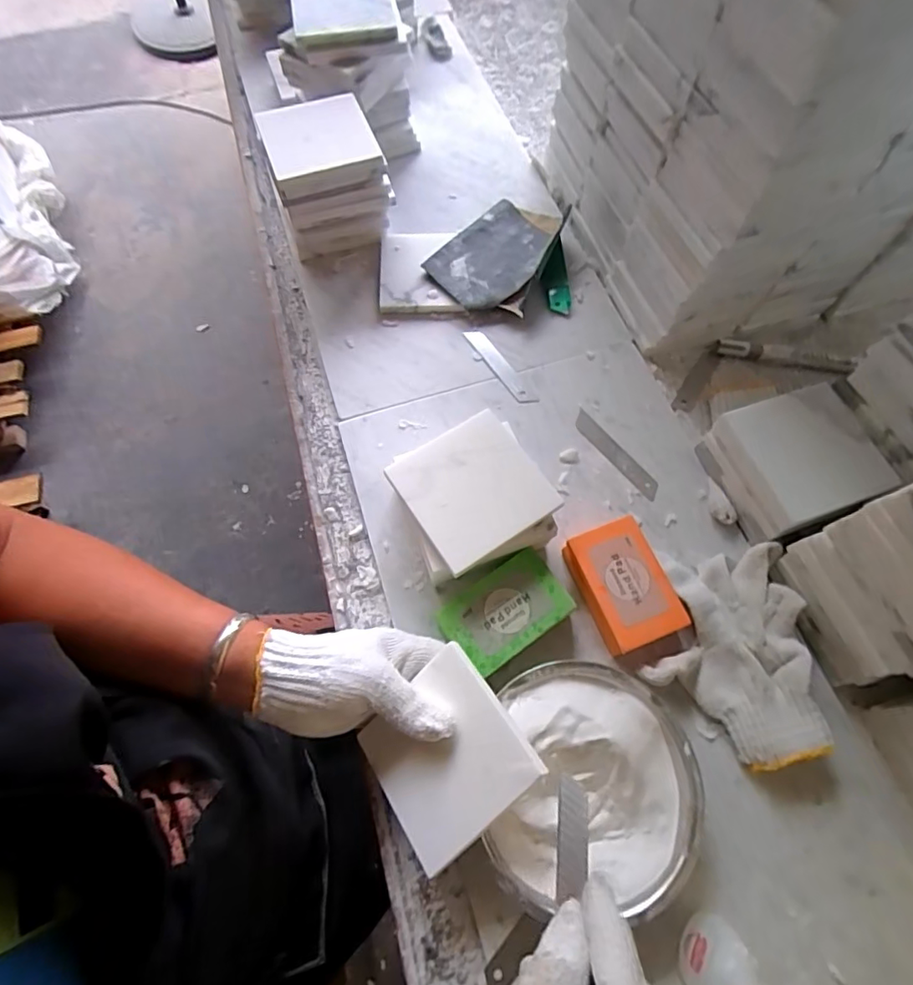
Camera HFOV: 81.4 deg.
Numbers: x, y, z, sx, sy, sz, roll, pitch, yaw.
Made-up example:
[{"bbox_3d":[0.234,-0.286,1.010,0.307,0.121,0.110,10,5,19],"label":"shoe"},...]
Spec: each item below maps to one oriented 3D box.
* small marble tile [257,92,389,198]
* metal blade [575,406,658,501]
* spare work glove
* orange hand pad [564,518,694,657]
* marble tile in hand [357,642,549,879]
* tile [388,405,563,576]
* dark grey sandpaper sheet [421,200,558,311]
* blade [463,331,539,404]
[{"bbox_3d":[-0.132,-0.340,0.511,0.101,0.021,0.111,-18,70,-7],"label":"small marble tile"},{"bbox_3d":[0.145,-0.035,0.482,0.018,0.004,0.101,-38,74,-13],"label":"metal blade"},{"bbox_3d":[0.200,0.118,0.395,0.109,0.028,0.151,1,69,0],"label":"spare work glove"},{"bbox_3d":[0.130,0.073,0.415,0.066,0.024,0.092,-21,70,-8],"label":"orange hand pad"},{"bbox_3d":[-0.009,0.171,0.345,0.102,0.008,0.097,-46,57,5],"label":"marble tile in hand"},{"bbox_3d":[0.012,-0.004,0.407,0.099,0.007,0.102,-31,72,-11],"label":"tile"},{"bbox_3d":[0.040,-0.249,0.562,0.096,0.017,0.136,41,74,14],"label":"dark grey sandpaper sheet"},{"bbox_3d":[0.042,-0.123,0.521,0.018,0.004,0.099,-35,75,-7],"label":"blade"}]

